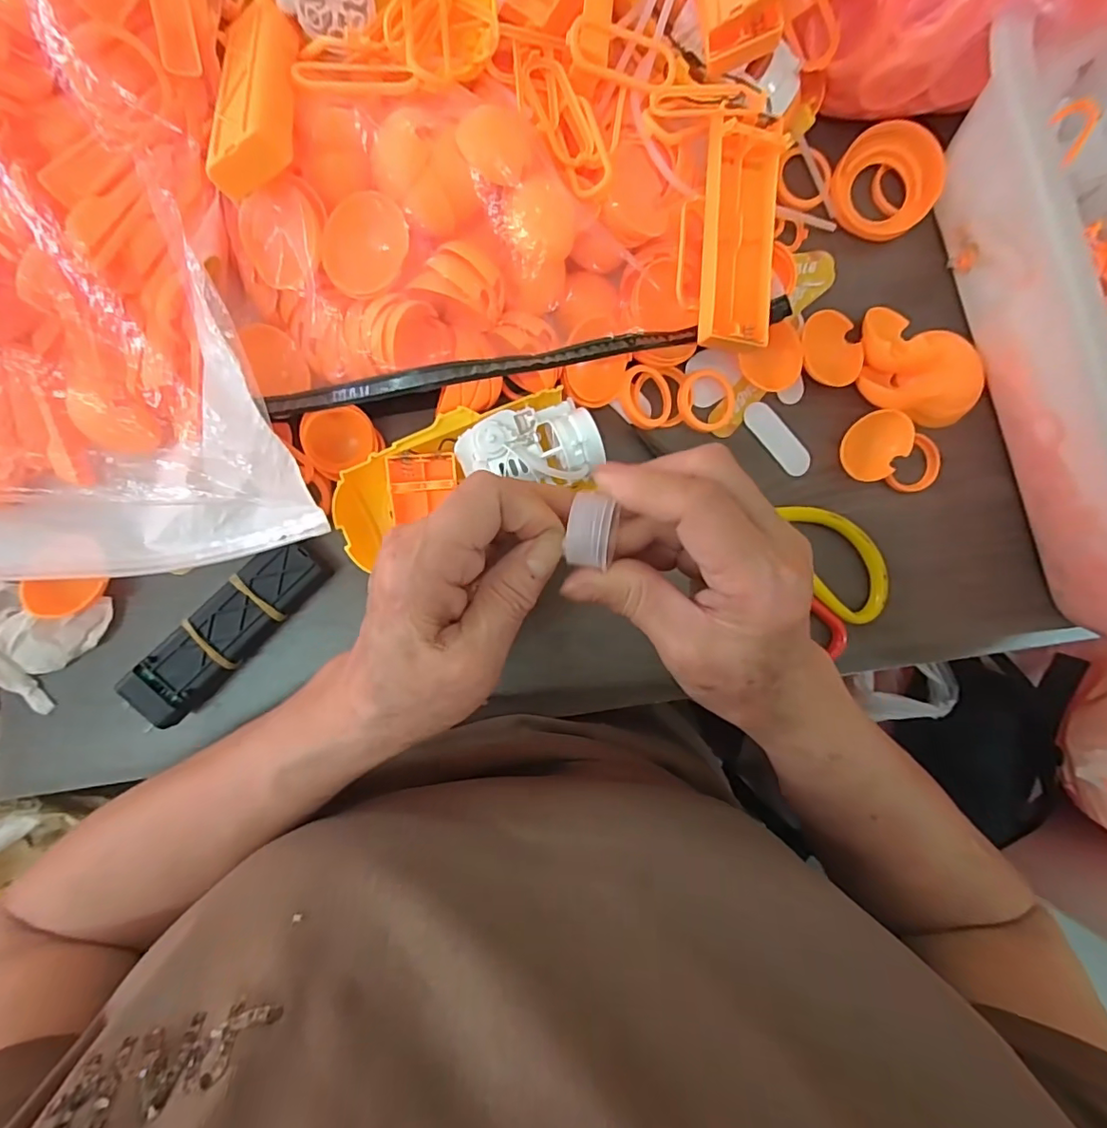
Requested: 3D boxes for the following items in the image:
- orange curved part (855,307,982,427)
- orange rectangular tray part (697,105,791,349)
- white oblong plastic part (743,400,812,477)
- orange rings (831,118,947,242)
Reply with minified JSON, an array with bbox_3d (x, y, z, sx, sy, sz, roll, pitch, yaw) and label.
[{"bbox_3d":[0.217,-0.113,0.312,0.076,0.025,0.059,6,90,-5],"label":"orange curved part"},{"bbox_3d":[0.092,-0.161,0.264,0.037,0.018,0.108,4,90,-5],"label":"orange rectangular tray part"},{"bbox_3d":[0.133,-0.074,0.317,0.016,0.004,0.051,-43,94,-4],"label":"white oblong plastic part"},{"bbox_3d":[0.194,-0.223,0.315,0.059,0.020,0.059,1,105,2],"label":"orange rings"}]

